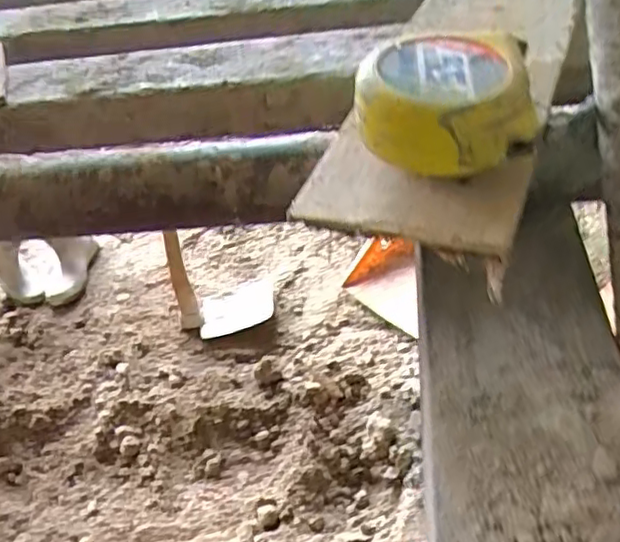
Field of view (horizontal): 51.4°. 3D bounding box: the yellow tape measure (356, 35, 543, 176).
[{"bbox_3d":[0.051,-0.063,0.249,0.063,0.034,0.056,-3,41,5],"label":"yellow tape measure"}]

